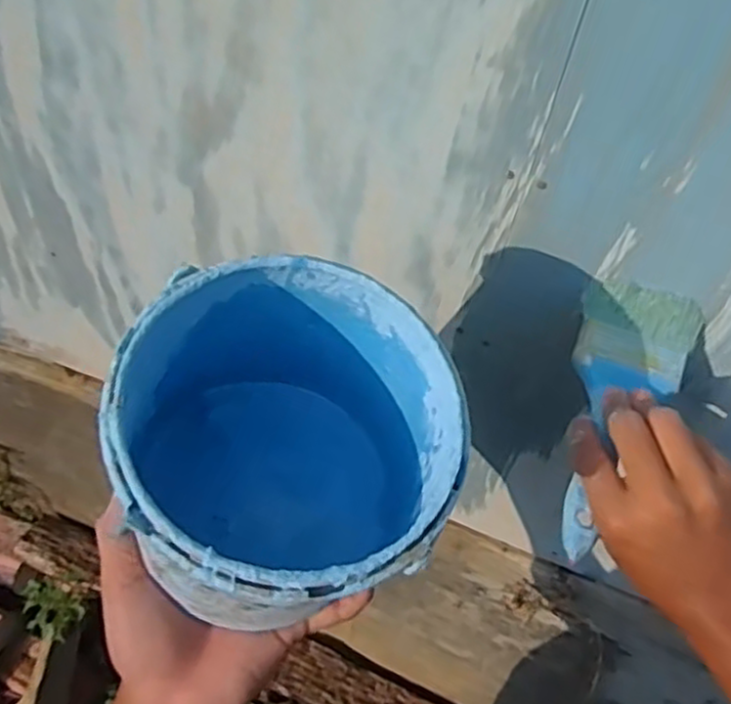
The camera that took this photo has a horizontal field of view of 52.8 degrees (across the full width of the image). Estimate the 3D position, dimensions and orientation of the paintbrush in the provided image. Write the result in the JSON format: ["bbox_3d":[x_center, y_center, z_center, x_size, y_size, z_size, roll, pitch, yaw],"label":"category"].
[{"bbox_3d":[0.155,0.039,0.465,0.073,0.025,0.184,23,67,8],"label":"paintbrush"}]

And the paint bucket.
[{"bbox_3d":[-0.033,0.048,0.374,0.152,0.163,0.154,0,71,0],"label":"paint bucket"}]

